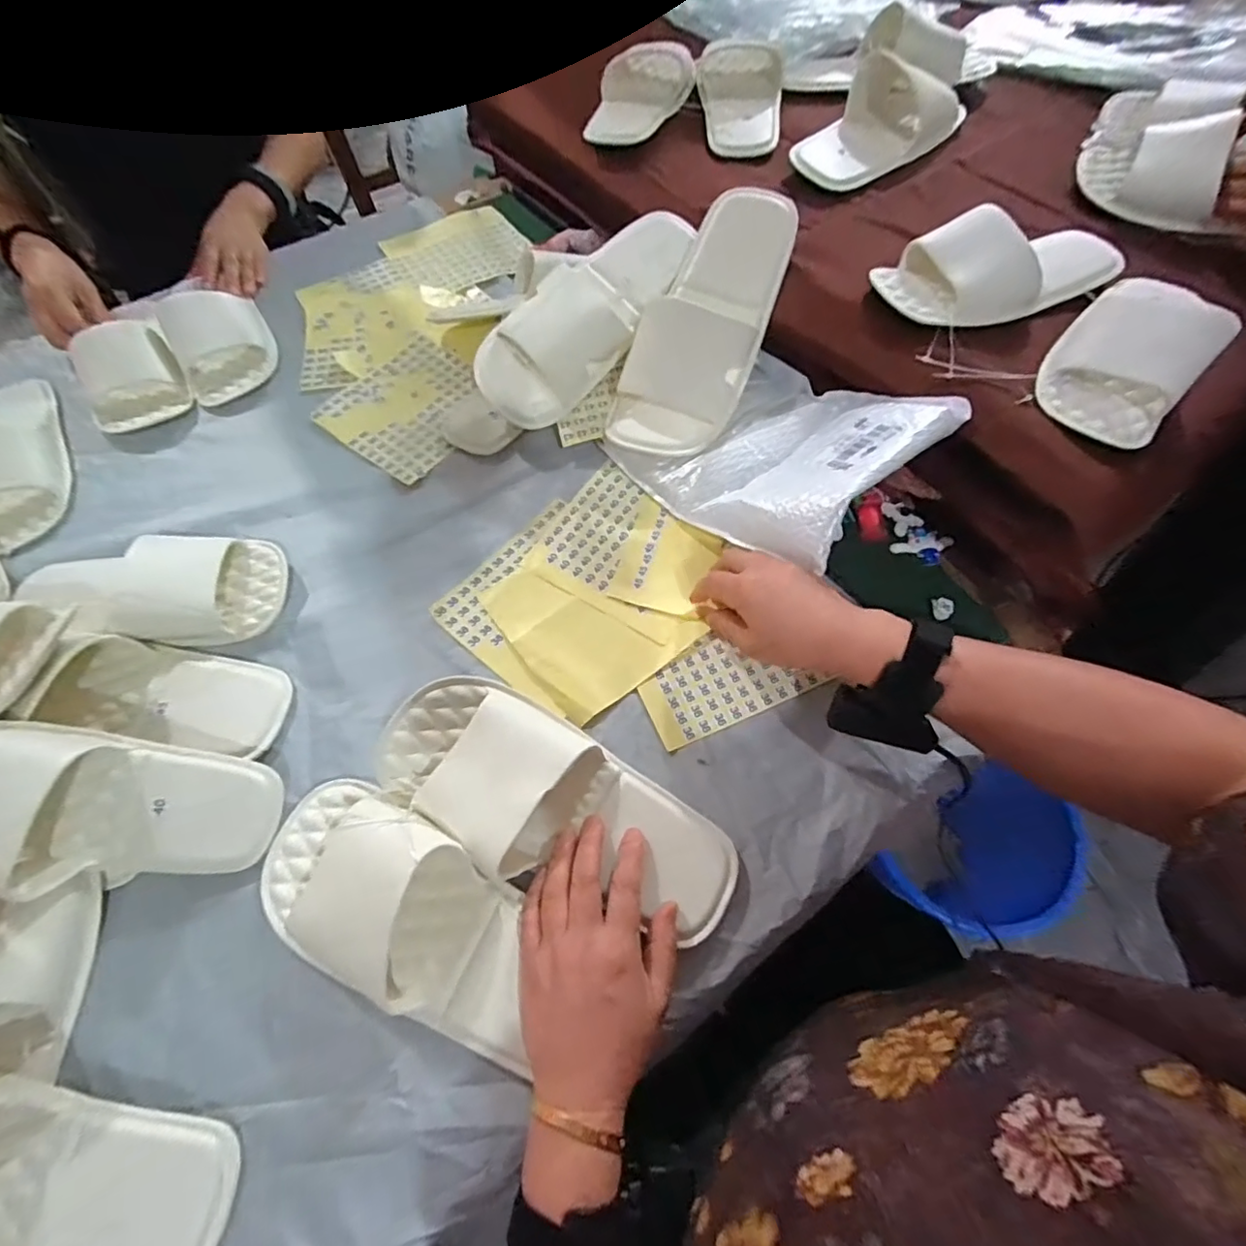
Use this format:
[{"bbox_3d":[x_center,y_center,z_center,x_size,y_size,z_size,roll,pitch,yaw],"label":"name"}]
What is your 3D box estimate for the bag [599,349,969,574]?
[{"bbox_3d":[0.138,-0.165,0.521,0.206,0.061,0.243,-42,42,-9],"label":"bag"}]

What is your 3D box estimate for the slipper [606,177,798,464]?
[{"bbox_3d":[0.081,-0.290,0.547,0.114,0.055,0.277,26,93,13],"label":"slipper"}]

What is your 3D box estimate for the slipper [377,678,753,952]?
[{"bbox_3d":[-0.046,0.125,0.408,0.267,0.053,0.108,24,67,3],"label":"slipper"}]

